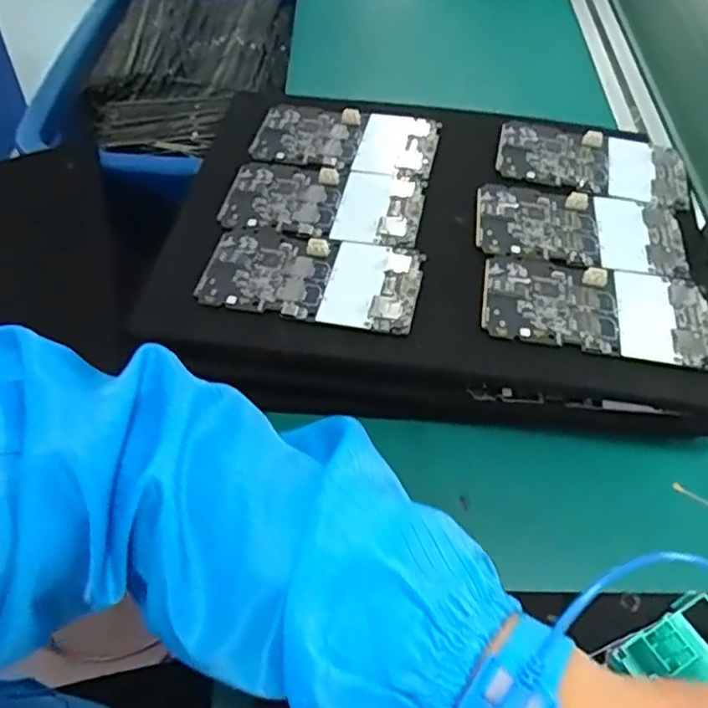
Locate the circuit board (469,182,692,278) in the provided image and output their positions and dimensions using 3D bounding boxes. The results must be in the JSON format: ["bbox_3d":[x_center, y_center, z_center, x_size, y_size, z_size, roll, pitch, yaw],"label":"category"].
[{"bbox_3d":[0.144,-0.081,0.427,0.128,0.009,0.068,5,54,4],"label":"circuit board"}]

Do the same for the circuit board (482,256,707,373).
[{"bbox_3d":[0.142,-0.028,0.385,0.129,0.005,0.065,9,54,7],"label":"circuit board"}]

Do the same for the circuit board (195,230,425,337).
[{"bbox_3d":[-0.025,-0.047,0.404,0.129,0.006,0.064,11,54,8],"label":"circuit board"}]

